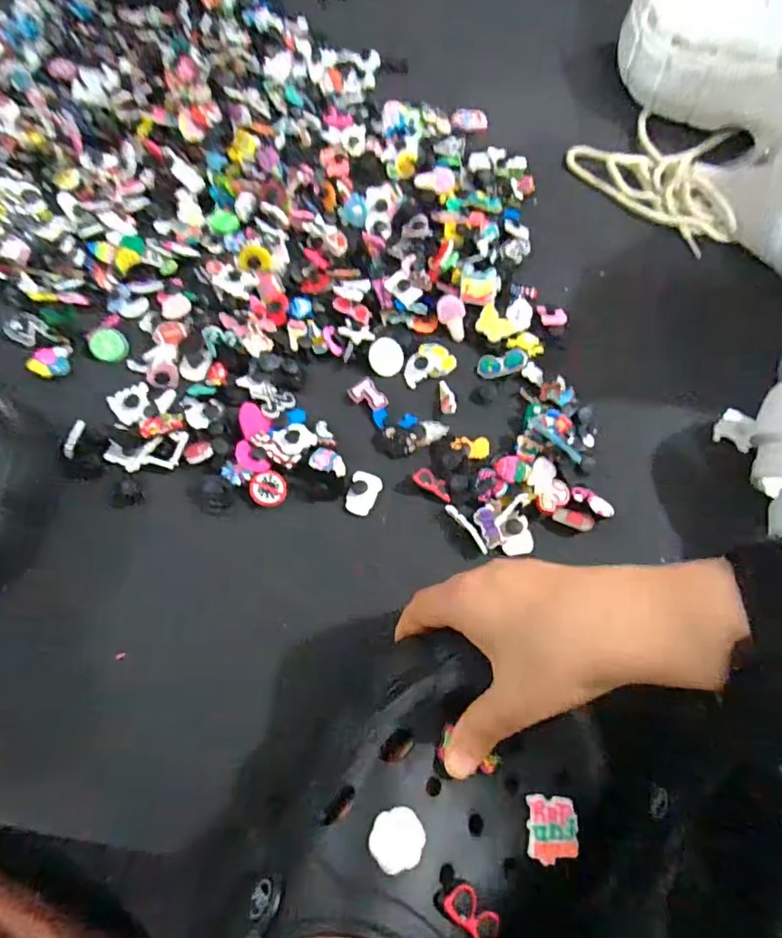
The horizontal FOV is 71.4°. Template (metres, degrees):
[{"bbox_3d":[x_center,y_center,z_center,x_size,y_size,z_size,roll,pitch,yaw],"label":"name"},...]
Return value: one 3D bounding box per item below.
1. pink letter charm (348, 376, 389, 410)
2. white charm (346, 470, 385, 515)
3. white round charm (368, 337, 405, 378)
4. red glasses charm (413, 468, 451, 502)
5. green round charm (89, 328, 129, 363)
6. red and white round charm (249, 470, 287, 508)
[{"bbox_3d":[-0.017,-0.055,0.412,0.021,0.005,0.028,-40,74,-16],"label":"pink letter charm"},{"bbox_3d":[-0.019,0.017,0.383,0.022,0.007,0.031,13,68,3],"label":"white charm"},{"bbox_3d":[-0.003,-0.088,0.422,0.026,0.004,0.030,4,68,0],"label":"white round charm"},{"bbox_3d":[0.030,0.011,0.381,0.031,0.004,0.015,38,71,-1],"label":"red glasses charm"},{"bbox_3d":[-0.221,-0.097,0.425,0.030,0.006,0.026,34,71,11],"label":"green round charm"},{"bbox_3d":[-0.085,0.013,0.379,0.025,0.004,0.026,1,68,-2],"label":"red and white round charm"}]

